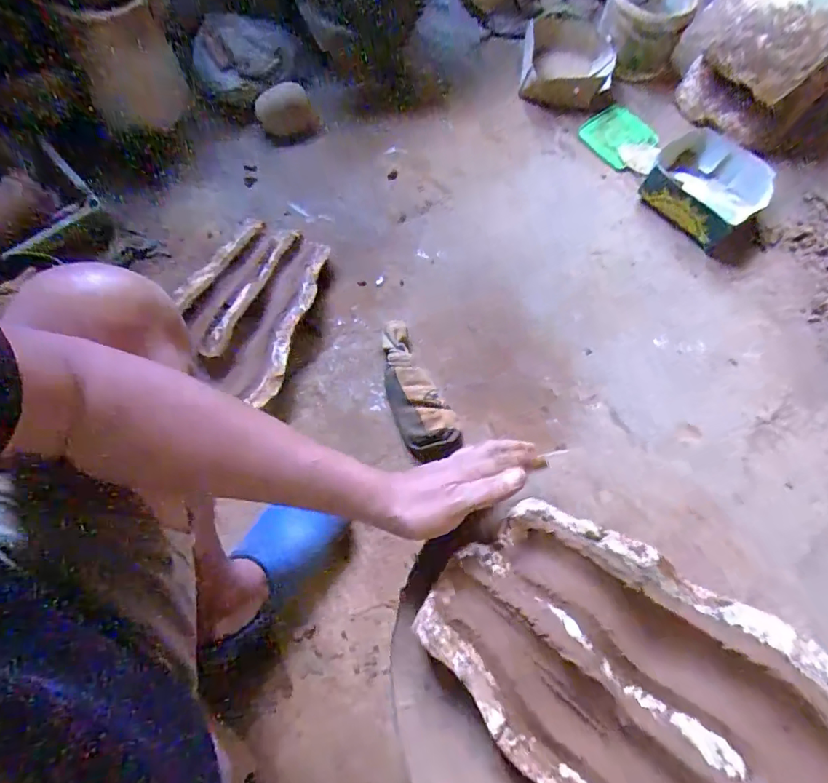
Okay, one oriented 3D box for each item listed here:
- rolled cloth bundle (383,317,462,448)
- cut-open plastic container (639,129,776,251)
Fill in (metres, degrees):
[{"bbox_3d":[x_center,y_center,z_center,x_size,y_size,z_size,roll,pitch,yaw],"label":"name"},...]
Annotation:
[{"bbox_3d":[-0.004,-0.012,0.820,0.087,0.038,0.230,-20,71,-9],"label":"rolled cloth bundle"},{"bbox_3d":[0.577,-0.406,0.988,0.213,0.096,0.205,38,72,12],"label":"cut-open plastic container"}]

